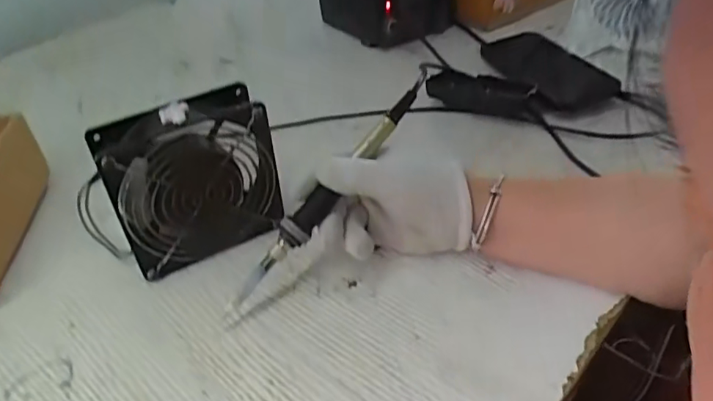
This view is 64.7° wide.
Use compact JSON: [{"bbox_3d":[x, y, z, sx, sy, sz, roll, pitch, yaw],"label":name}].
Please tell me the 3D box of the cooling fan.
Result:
[{"bbox_3d":[-0.122,-0.015,0.415,0.122,0.134,0.045,-20,45,-20],"label":"cooling fan"}]

